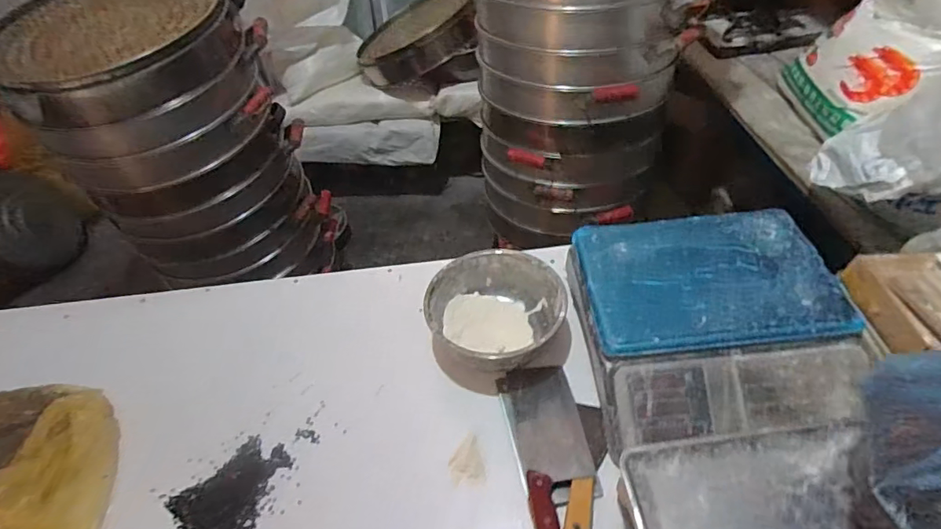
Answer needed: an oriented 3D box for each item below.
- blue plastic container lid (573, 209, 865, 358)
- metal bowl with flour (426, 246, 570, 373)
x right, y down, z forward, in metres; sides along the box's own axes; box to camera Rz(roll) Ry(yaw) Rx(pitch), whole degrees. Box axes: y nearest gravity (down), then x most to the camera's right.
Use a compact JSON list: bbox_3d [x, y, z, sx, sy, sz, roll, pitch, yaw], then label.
[{"bbox_3d":[0.321,0.016,0.728,0.316,0.019,0.225,-5,44,3],"label":"blue plastic container lid"},{"bbox_3d":[0.039,0.075,0.795,0.194,0.085,0.196,-4,44,4],"label":"metal bowl with flour"}]

